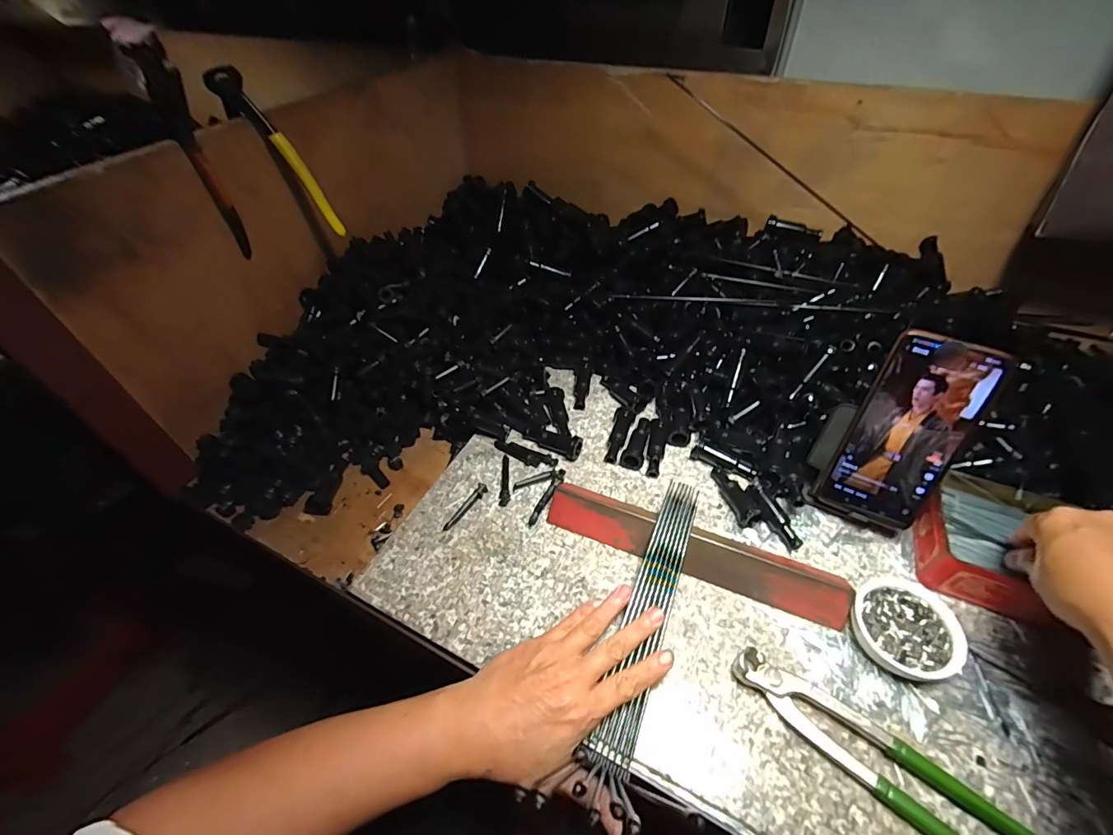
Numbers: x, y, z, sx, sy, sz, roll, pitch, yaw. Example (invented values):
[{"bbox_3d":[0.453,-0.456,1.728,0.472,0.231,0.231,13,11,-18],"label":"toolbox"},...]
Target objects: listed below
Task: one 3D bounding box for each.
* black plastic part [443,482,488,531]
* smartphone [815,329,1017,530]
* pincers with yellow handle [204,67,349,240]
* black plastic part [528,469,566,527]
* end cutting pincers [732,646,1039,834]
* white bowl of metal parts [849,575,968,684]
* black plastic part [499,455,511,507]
[{"bbox_3d":[-0.088,0.087,0.458,0.013,0.004,0.059,22,51,21],"label":"black plastic part"},{"bbox_3d":[0.294,0.014,0.395,0.078,0.163,0.006,22,26,21],"label":"smartphone"},{"bbox_3d":[-0.274,-0.260,0.474,0.024,0.163,0.027,-20,45,14],"label":"pincers with yellow handle"},{"bbox_3d":[-0.008,0.077,0.464,0.012,0.012,0.068,19,50,19],"label":"black plastic part"},{"bbox_3d":[0.217,0.229,0.314,0.198,0.017,0.041,30,54,27],"label":"end cutting pincers"},{"bbox_3d":[0.273,0.162,0.366,0.074,0.024,0.070,-1,47,1],"label":"white bowl of metal parts"},{"bbox_3d":[-0.053,0.064,0.481,0.011,0.004,0.060,-5,47,-2],"label":"black plastic part"}]

